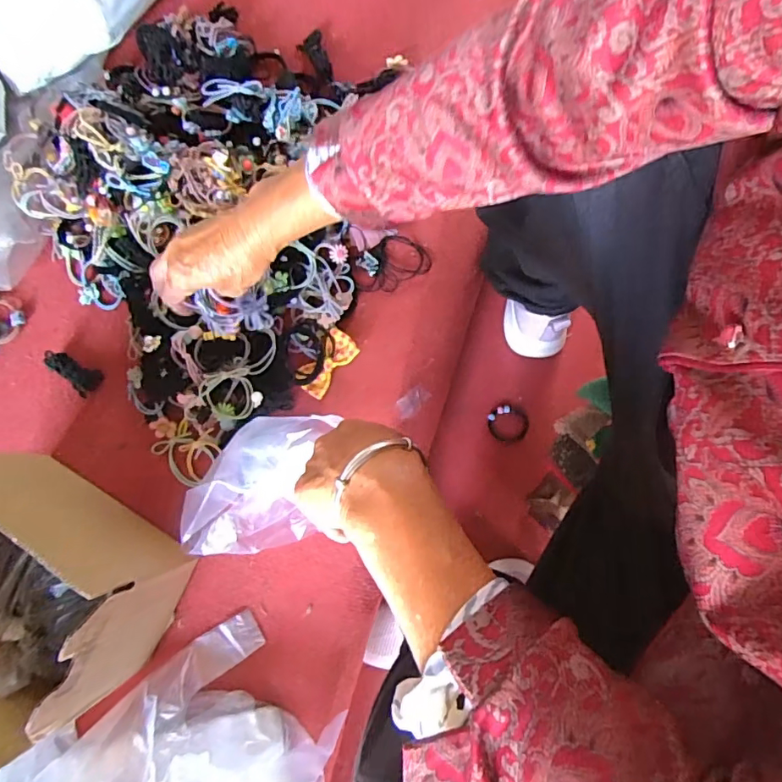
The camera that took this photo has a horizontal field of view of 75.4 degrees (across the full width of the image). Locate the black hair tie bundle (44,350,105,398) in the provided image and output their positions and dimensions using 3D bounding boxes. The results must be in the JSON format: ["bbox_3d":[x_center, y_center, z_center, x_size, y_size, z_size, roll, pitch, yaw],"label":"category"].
[{"bbox_3d":[-0.339,-0.019,0.538,0.061,0.017,0.030,28,80,7],"label":"black hair tie bundle"}]

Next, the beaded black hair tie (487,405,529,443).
[{"bbox_3d":[0.165,0.046,0.709,0.054,0.007,0.053,0,78,1],"label":"beaded black hair tie"}]

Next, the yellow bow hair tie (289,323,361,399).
[{"bbox_3d":[-0.079,-0.038,0.536,0.068,0.012,0.073,39,82,8],"label":"yellow bow hair tie"}]

